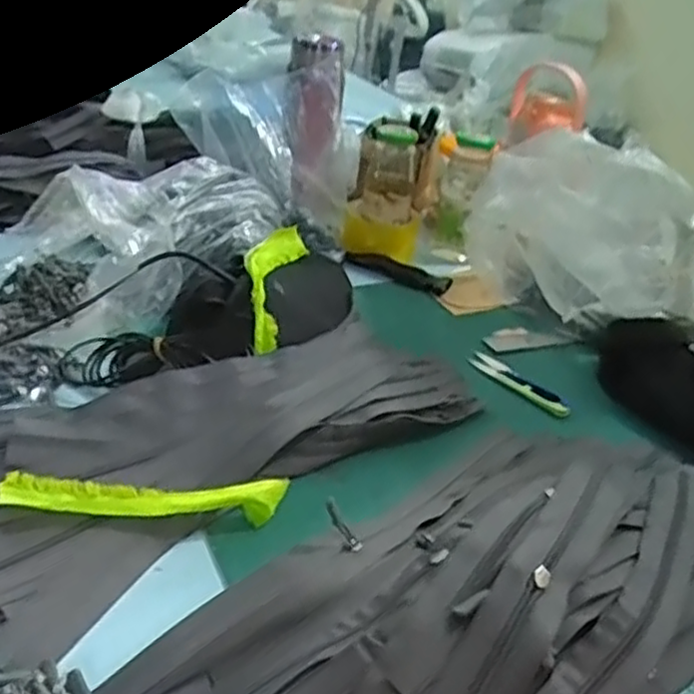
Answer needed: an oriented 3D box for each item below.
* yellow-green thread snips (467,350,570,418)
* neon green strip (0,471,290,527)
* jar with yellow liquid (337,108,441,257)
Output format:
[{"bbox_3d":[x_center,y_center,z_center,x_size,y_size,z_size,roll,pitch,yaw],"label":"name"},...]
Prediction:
[{"bbox_3d":[0.167,0.035,0.732,0.024,0.008,0.126,-13,38,-33],"label":"yellow-green thread snips"},{"bbox_3d":[-0.137,0.105,0.507,0.190,0.021,0.038,2,32,-13],"label":"neon green strip"},{"bbox_3d":[0.055,-0.212,0.961,0.096,0.183,0.111,10,31,0],"label":"jar with yellow liquid"}]

